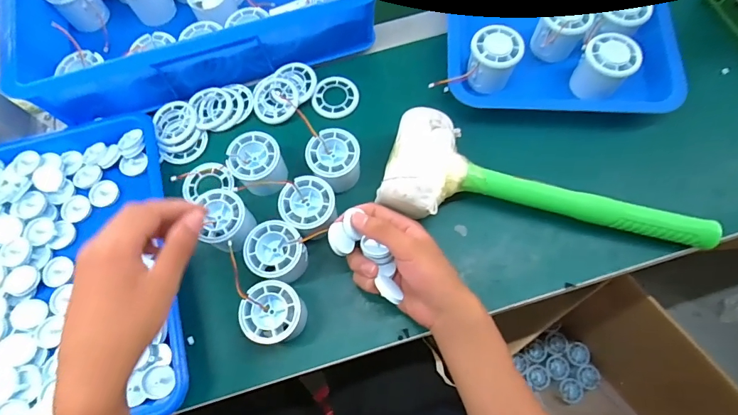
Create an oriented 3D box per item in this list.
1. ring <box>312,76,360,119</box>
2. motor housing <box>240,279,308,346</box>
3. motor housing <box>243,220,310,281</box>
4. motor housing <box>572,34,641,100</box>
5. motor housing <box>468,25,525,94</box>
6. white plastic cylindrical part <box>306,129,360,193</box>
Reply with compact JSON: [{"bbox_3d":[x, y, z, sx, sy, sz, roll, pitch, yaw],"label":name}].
[{"bbox_3d":[-0.040,-0.135,0.502,0.053,0.010,0.056,-1,70,2],"label":"ring"},{"bbox_3d":[-0.091,0.104,0.400,0.052,0.056,0.054,-1,70,2],"label":"motor housing"},{"bbox_3d":[-0.092,0.047,0.416,0.052,0.051,0.053,-1,70,2],"label":"motor housing"},{"bbox_3d":[0.268,-0.158,0.470,0.055,0.061,0.052,-1,70,2],"label":"motor housing"},{"bbox_3d":[0.144,-0.171,0.479,0.054,0.055,0.053,-1,70,2],"label":"motor housing"},{"bbox_3d":[-0.037,-0.050,0.449,0.054,0.050,0.054,-1,70,2],"label":"white plastic cylindrical part"}]

